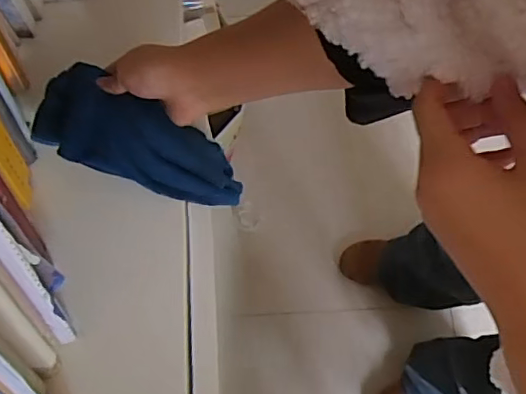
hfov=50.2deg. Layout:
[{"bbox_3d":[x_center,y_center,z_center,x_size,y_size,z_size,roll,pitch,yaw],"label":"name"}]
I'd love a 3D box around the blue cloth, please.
[{"bbox_3d":[-0.106,-0.048,0.518,0.191,0.055,0.081,26,72,-17],"label":"blue cloth"}]

